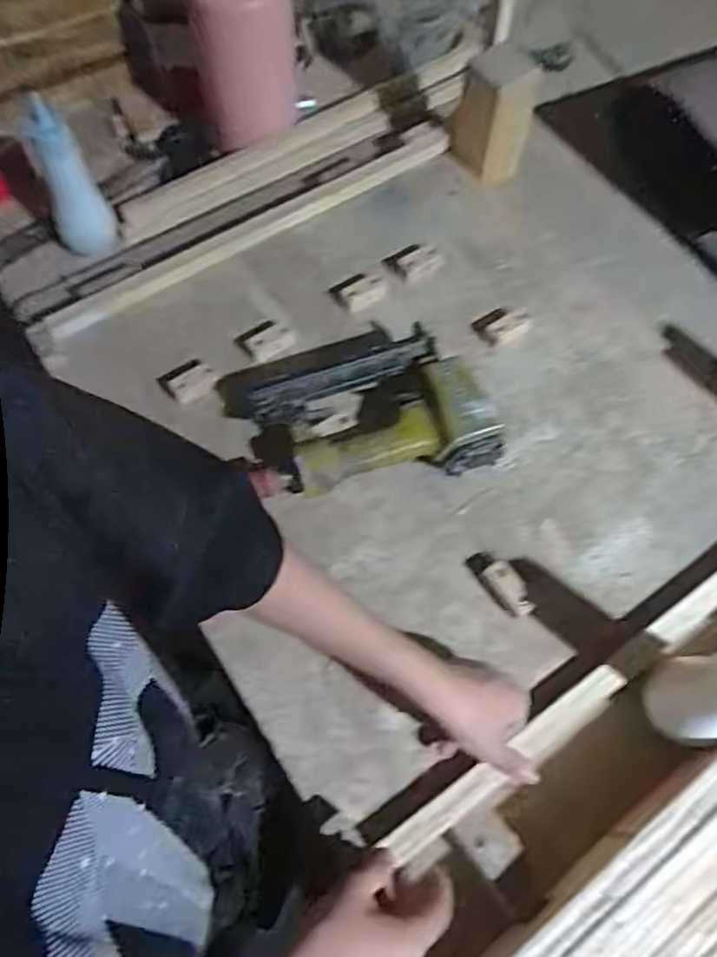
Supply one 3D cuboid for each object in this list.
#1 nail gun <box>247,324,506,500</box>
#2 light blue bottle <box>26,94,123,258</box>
[{"bbox_3d":[0.012,-0.051,0.647,0.208,0.063,0.162,-24,65,-13],"label":"nail gun"},{"bbox_3d":[-0.345,-0.352,0.790,0.070,0.187,0.053,-23,65,-12],"label":"light blue bottle"}]

